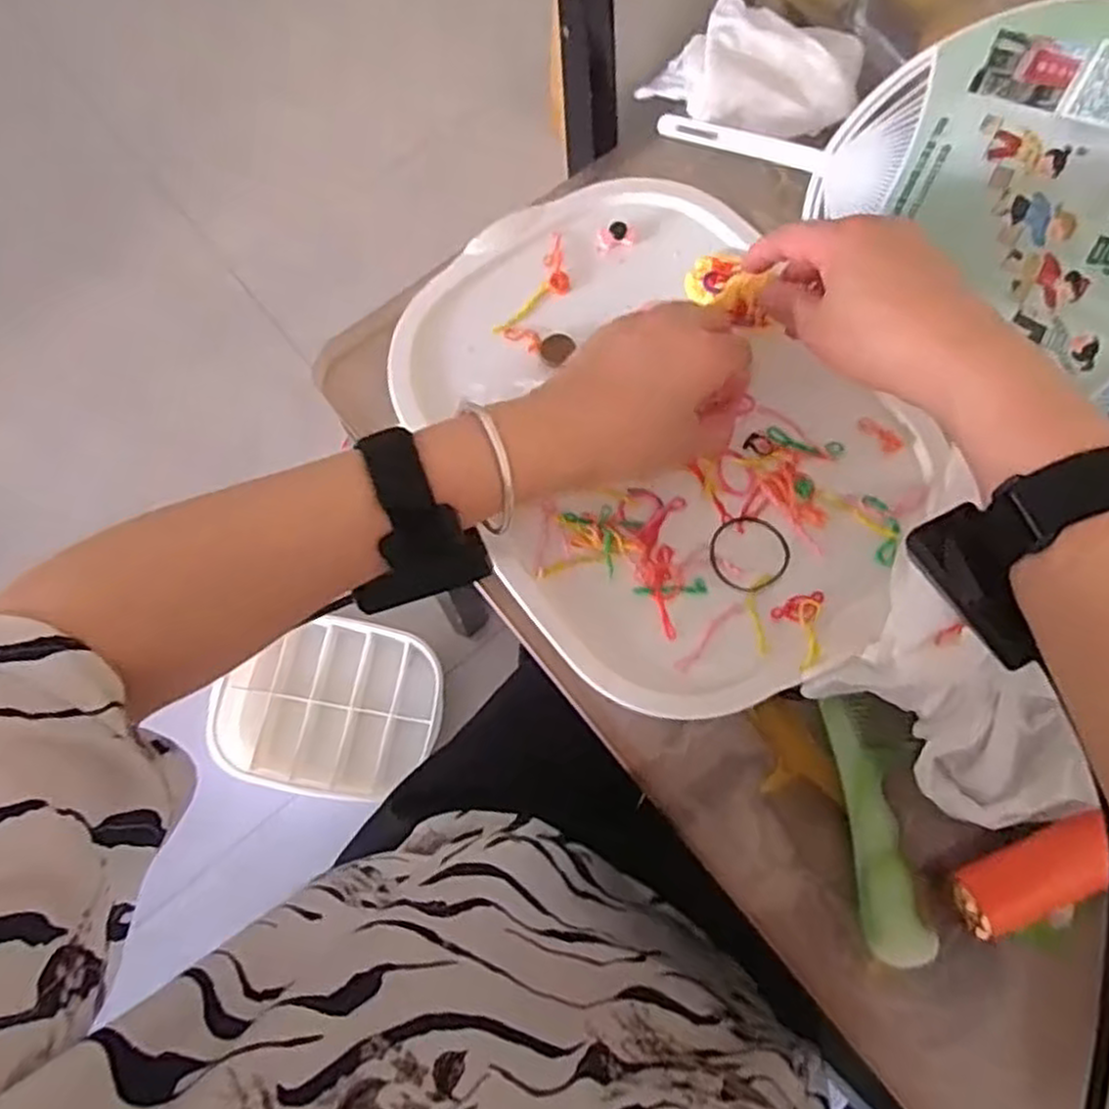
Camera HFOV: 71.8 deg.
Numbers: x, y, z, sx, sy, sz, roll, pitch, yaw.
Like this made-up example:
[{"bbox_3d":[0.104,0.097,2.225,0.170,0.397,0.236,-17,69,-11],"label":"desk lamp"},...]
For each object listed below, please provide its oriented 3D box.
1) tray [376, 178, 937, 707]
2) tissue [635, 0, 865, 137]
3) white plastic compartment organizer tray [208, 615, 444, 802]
[{"bbox_3d":[0.055,-0.072,0.422,0.221,0.024,0.306,-31,77,-8],"label":"tray"},{"bbox_3d":[0.126,-0.310,0.500,0.137,0.052,0.069,15,75,4],"label":"tissue"},{"bbox_3d":[-0.314,0.213,1.073,0.294,0.031,0.235,9,75,2],"label":"white plastic compartment organizer tray"}]

